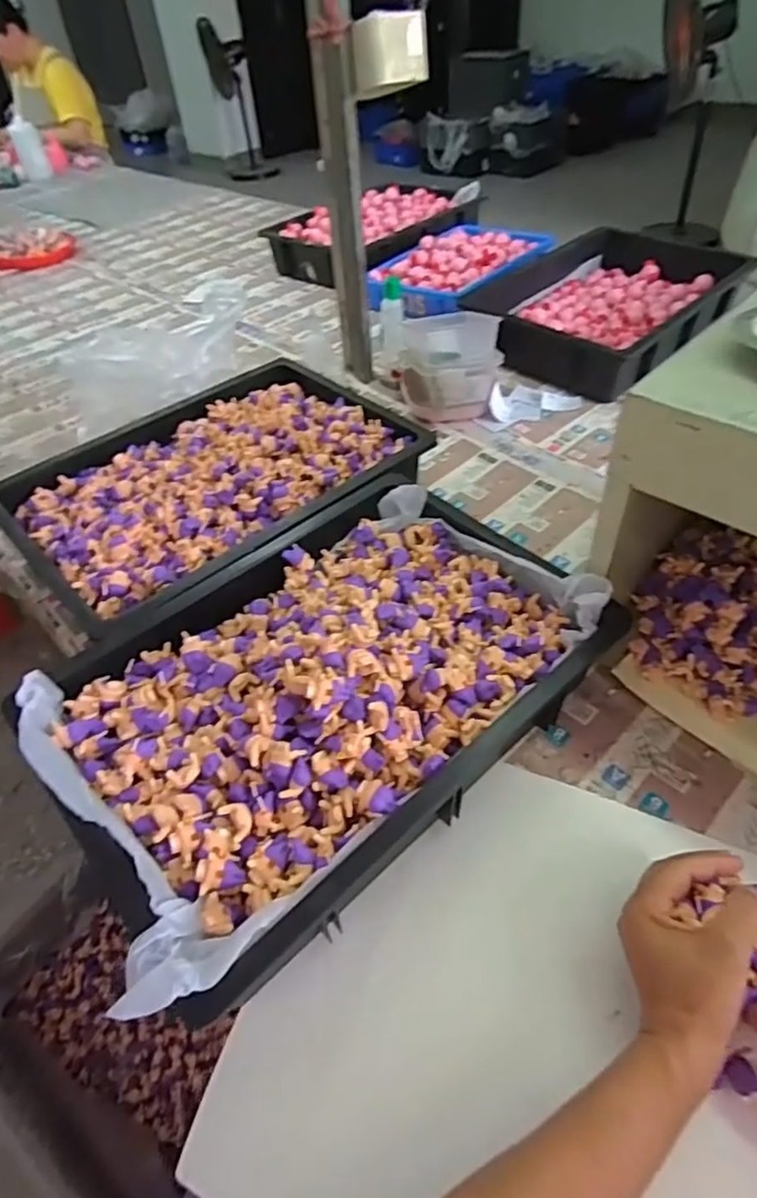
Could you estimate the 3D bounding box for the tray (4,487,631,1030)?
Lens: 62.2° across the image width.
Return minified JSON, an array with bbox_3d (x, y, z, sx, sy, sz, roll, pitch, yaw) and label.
[{"bbox_3d":[-0.048,0.054,0.529,0.434,0.079,0.307,-34,53,-27],"label":"tray"}]

